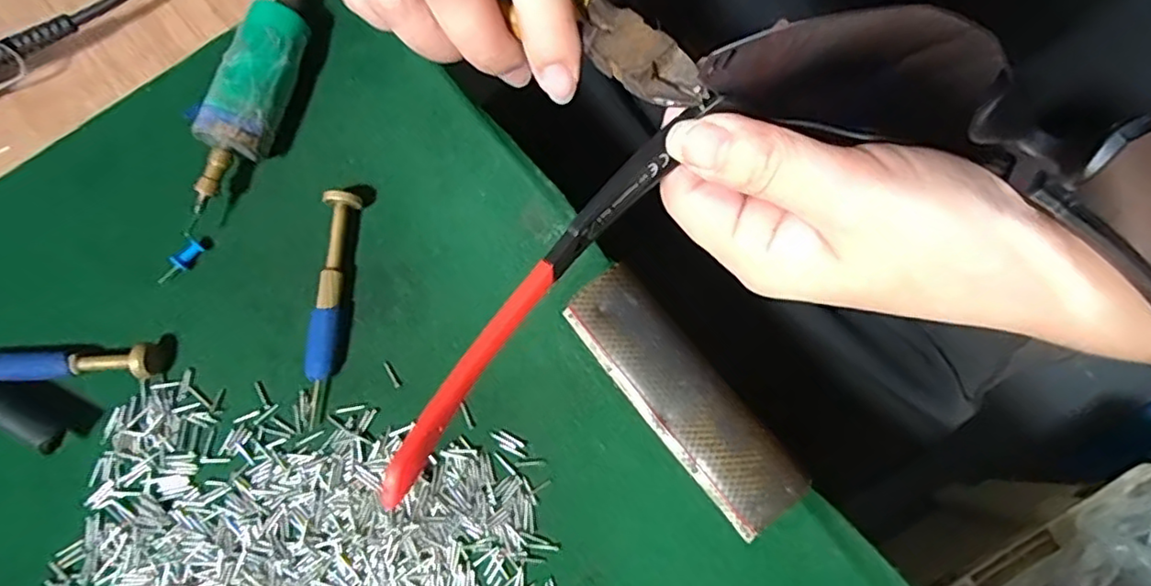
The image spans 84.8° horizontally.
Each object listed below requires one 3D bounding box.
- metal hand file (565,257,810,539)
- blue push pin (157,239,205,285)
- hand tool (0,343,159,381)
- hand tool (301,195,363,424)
[{"bbox_3d":[0.044,0.041,0.259,0.036,0.006,0.117,-38,81,-7],"label":"metal hand file"},{"bbox_3d":[-0.170,-0.013,0.270,0.006,0.006,0.023,40,81,7],"label":"blue push pin"},{"bbox_3d":[-0.228,0.029,0.257,0.110,0.012,0.014,-1,78,0],"label":"hand tool"},{"bbox_3d":[-0.103,0.005,0.262,0.011,0.015,0.095,6,78,1],"label":"hand tool"}]

